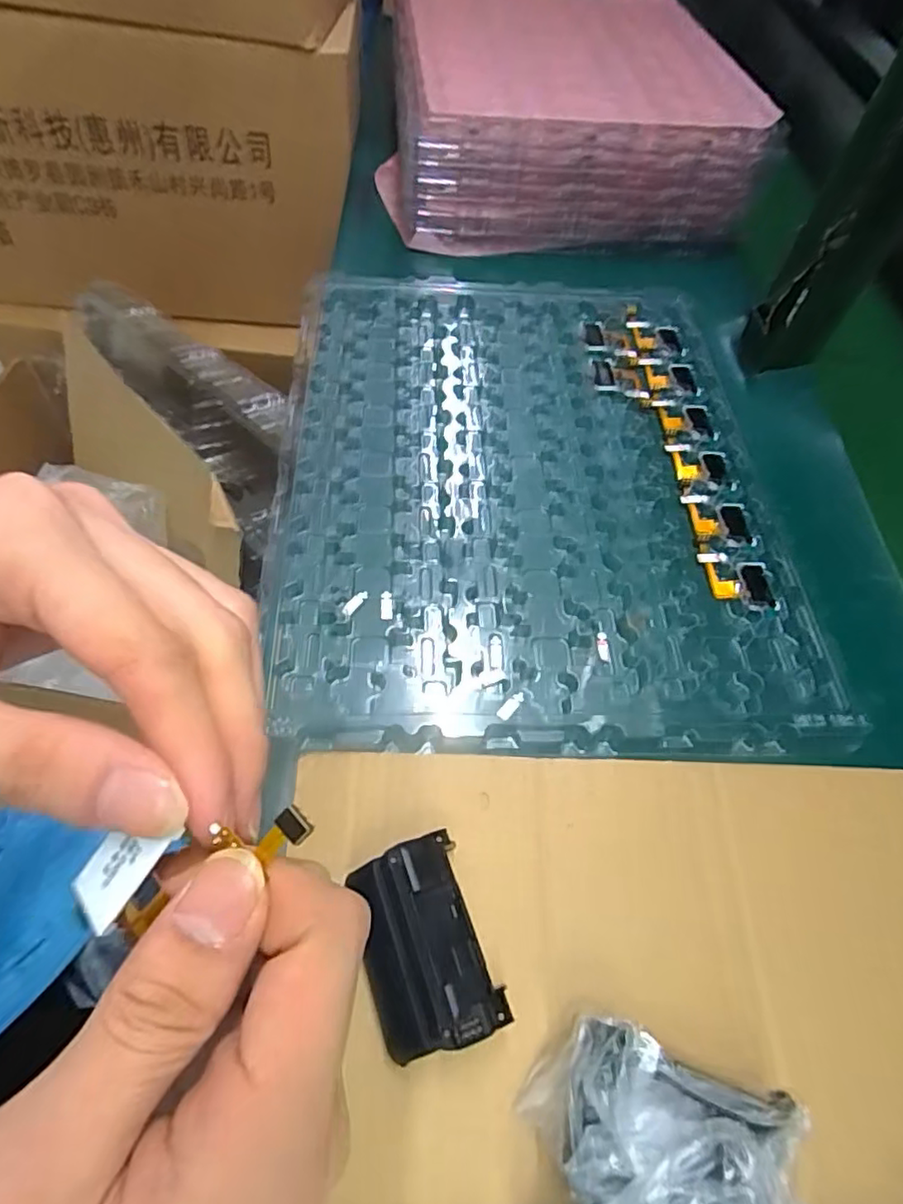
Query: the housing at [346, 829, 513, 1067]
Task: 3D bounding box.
[{"bbox_3d":[-0.011,0.132,0.244,0.044,0.024,0.070,-16,61,-14],"label":"housing"}]

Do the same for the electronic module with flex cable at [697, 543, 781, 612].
[{"bbox_3d":[0.165,-0.016,0.361,0.034,0.004,0.046,0,58,-5],"label":"electronic module with flex cable"}]

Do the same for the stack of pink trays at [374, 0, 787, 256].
[{"bbox_3d":[0.096,-0.488,0.606,0.312,0.080,0.373,-1,58,-5],"label":"stack of pink trays"}]

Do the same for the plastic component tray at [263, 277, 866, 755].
[{"bbox_3d":[0.049,-0.086,0.397,0.298,0.015,0.366,0,58,-5],"label":"plastic component tray"}]

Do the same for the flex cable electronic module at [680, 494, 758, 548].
[{"bbox_3d":[0.164,-0.050,0.386,0.035,0.005,0.041,-2,59,-6],"label":"flex cable electronic module"}]

